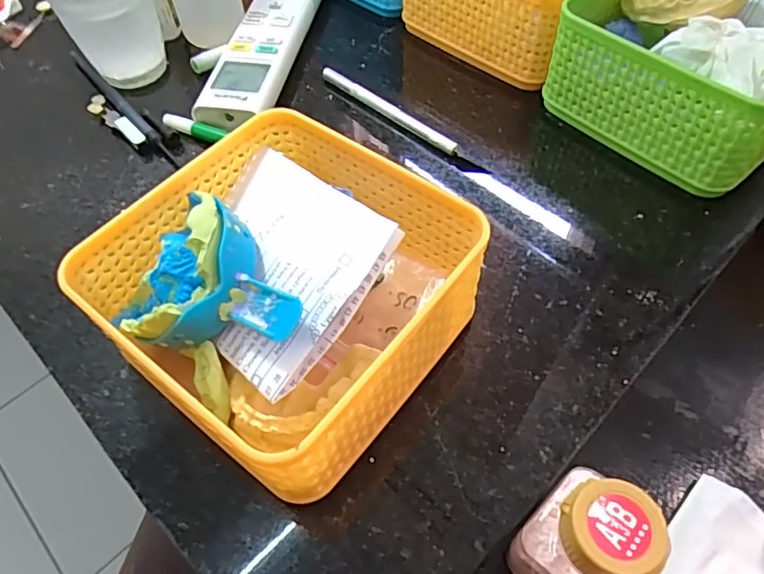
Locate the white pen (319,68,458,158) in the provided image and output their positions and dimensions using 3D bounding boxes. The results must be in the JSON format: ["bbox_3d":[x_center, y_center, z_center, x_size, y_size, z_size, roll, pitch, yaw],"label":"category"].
[{"bbox_3d":[0.003,-0.114,0.355,0.114,0.009,0.009,39,66,23],"label":"white pen"}]

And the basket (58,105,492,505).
[{"bbox_3d":[-0.039,0.003,0.242,0.137,0.067,0.136,34,64,21],"label":"basket"}]

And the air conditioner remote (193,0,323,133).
[{"bbox_3d":[-0.079,-0.171,0.384,0.043,0.020,0.172,10,58,8],"label":"air conditioner remote"}]

